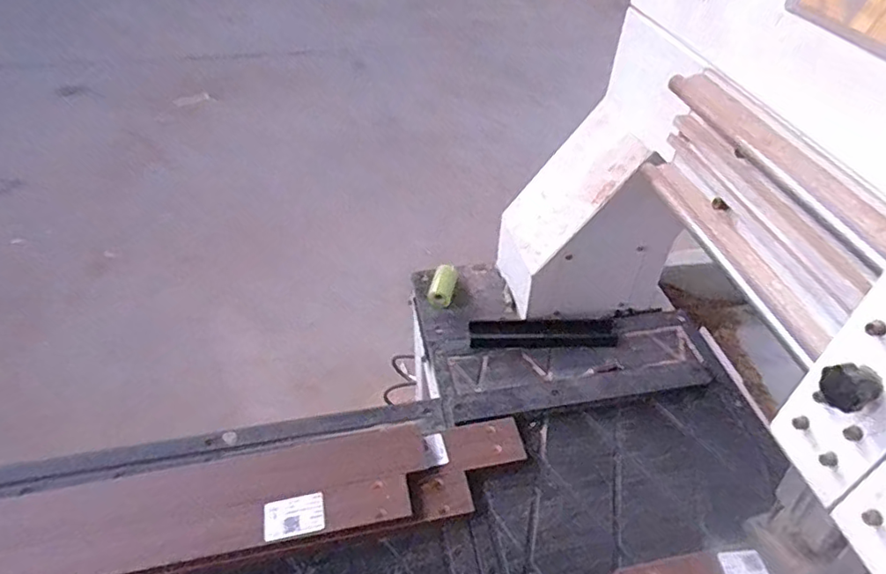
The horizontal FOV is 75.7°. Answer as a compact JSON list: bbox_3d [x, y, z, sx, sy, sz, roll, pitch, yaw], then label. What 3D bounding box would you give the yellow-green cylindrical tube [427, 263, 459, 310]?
[{"bbox_3d":[0.001,-0.004,0.881,0.033,0.031,0.070,11,44,10],"label":"yellow-green cylindrical tube"}]

